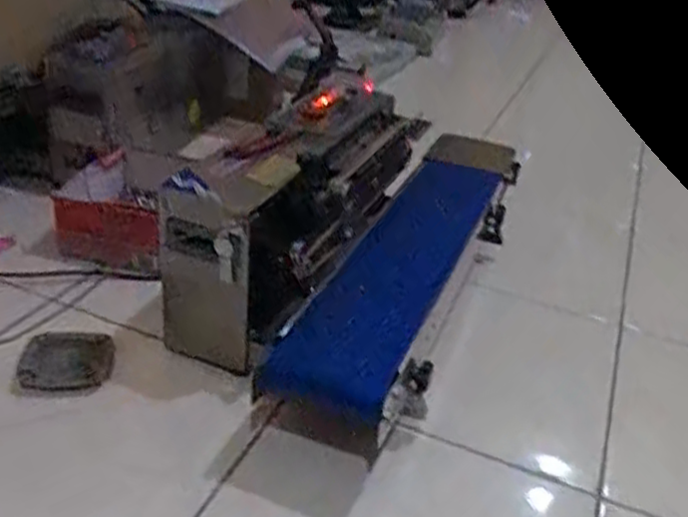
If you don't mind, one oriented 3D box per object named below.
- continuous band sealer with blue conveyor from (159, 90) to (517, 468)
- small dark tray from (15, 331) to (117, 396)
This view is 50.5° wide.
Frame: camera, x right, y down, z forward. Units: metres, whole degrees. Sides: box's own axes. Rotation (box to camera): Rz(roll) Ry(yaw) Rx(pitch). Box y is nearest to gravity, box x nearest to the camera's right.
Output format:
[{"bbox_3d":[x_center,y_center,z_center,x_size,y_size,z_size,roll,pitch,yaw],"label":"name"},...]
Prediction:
[{"bbox_3d":[0.021,-0.011,1.114,0.383,0.308,0.691,19,30,18],"label":"continuous band sealer with blue conveyor"},{"bbox_3d":[-0.363,0.140,0.963,0.115,0.083,0.029,7,-9,-30],"label":"small dark tray"}]

